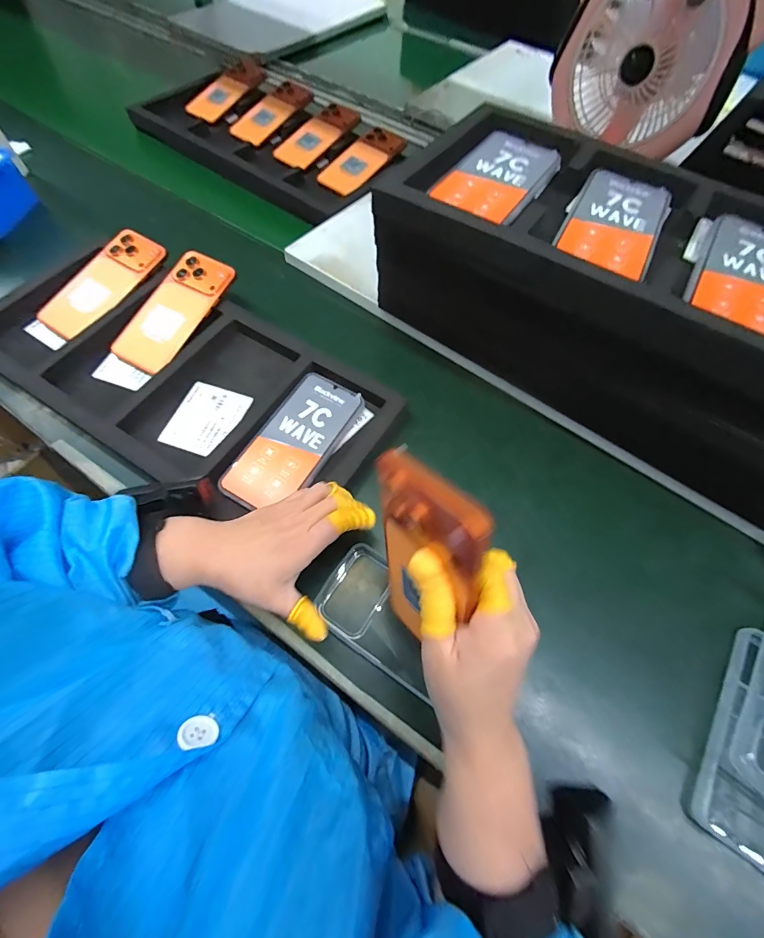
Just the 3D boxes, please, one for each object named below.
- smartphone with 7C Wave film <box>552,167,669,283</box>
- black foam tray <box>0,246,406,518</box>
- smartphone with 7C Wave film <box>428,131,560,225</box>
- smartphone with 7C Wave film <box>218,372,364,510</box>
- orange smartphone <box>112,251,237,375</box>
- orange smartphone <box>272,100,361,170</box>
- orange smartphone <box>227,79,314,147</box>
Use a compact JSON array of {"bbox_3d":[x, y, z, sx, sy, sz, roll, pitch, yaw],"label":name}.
[{"bbox_3d":[0.212,-0.227,0.343,0.076,0.008,0.146,28,65,10],"label":"smartphone with 7C Wave film"},{"bbox_3d":[-0.237,-0.107,0.438,0.483,0.042,0.225,29,65,11],"label":"black foam tray"},{"bbox_3d":[0.112,-0.279,0.363,0.081,0.008,0.158,32,65,12],"label":"smartphone with 7C Wave film"},{"bbox_3d":[-0.092,-0.029,0.400,0.079,0.006,0.163,34,70,13],"label":"smartphone with 7C Wave film"},{"bbox_3d":[-0.251,-0.190,0.459,0.079,0.007,0.161,27,80,7],"label":"orange smartphone"},{"bbox_3d":[-0.110,-0.591,0.674,0.088,0.015,0.166,42,81,16],"label":"orange smartphone"},{"bbox_3d":[-0.205,-0.655,0.698,0.153,0.018,0.084,-42,72,-3],"label":"orange smartphone"}]

